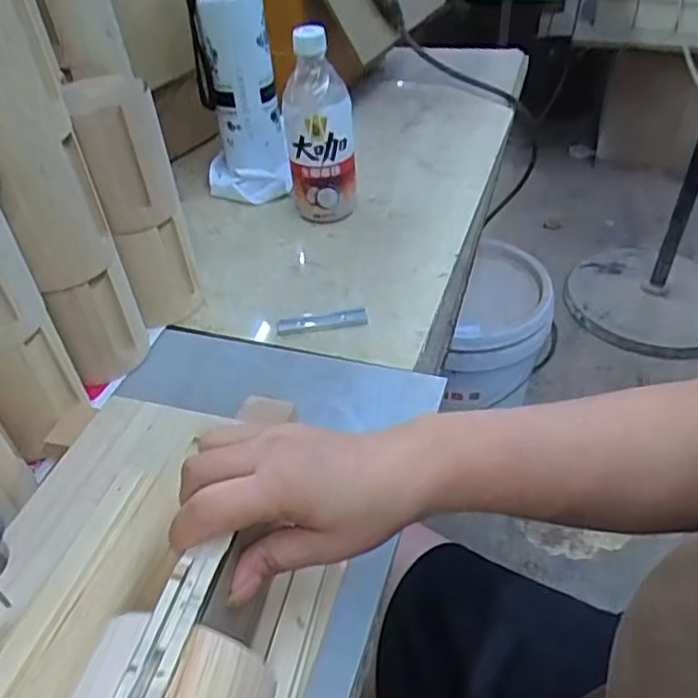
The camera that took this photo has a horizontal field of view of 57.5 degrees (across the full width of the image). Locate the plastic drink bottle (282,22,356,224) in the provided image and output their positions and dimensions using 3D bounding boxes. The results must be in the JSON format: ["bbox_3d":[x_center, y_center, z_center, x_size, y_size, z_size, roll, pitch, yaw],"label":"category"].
[{"bbox_3d":[-0.035,-0.216,0.637,0.070,0.185,0.060,29,52,31],"label":"plastic drink bottle"}]

